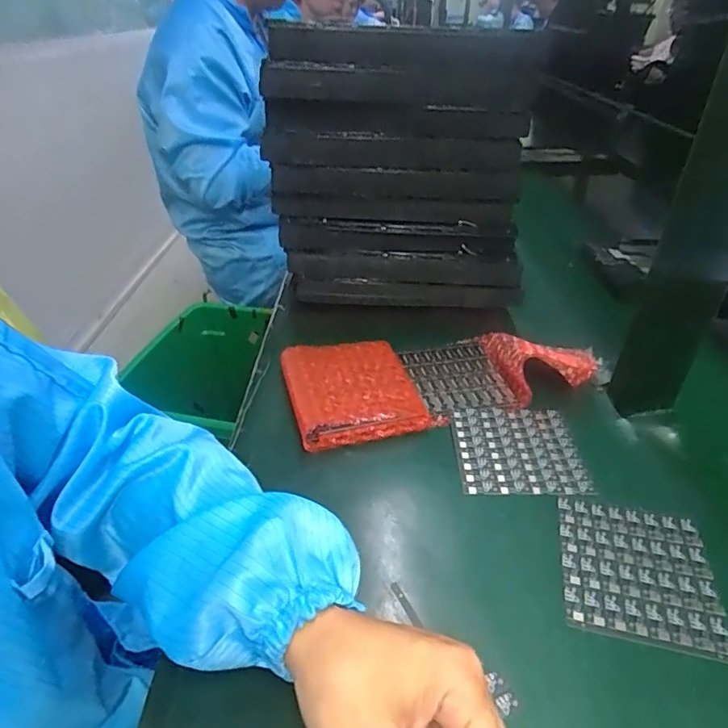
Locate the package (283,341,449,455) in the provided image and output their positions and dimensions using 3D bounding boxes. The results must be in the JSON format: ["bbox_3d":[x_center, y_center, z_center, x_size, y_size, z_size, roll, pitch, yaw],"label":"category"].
[{"bbox_3d":[-0.008,0.022,0.476,0.122,0.027,0.117,-9,36,-14],"label":"package"}]

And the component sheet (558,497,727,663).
[{"bbox_3d":[0.182,0.136,0.340,0.094,0.005,0.101,9,35,11],"label":"component sheet"}]

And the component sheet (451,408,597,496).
[{"bbox_3d":[0.131,0.072,0.434,0.101,0.004,0.095,2,35,1],"label":"component sheet"}]

